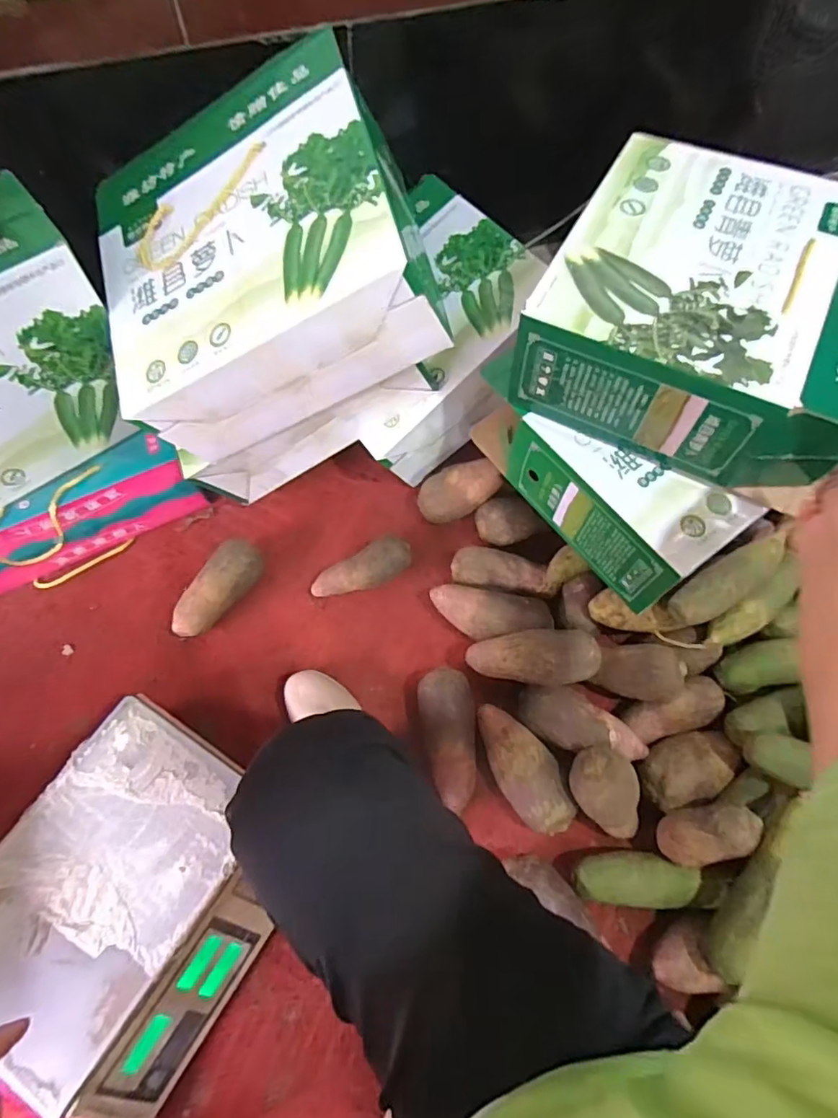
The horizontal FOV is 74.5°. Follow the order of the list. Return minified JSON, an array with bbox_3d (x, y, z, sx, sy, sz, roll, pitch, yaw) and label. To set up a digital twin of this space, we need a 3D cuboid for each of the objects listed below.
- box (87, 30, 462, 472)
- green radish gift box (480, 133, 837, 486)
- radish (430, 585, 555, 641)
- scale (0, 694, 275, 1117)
[{"bbox_3d":[-0.185,-0.359,0.649,0.347,0.152,0.363,-19,78,18],"label":"box"},{"bbox_3d":[0.337,-0.287,0.637,0.351,0.149,0.349,27,69,8],"label":"green radish gift box"},{"bbox_3d":[0.102,0.085,0.802,0.175,0.067,0.070,8,67,1],"label":"radish"},{"bbox_3d":[-0.331,0.384,0.639,0.314,0.111,0.331,31,70,10],"label":"scale"}]

